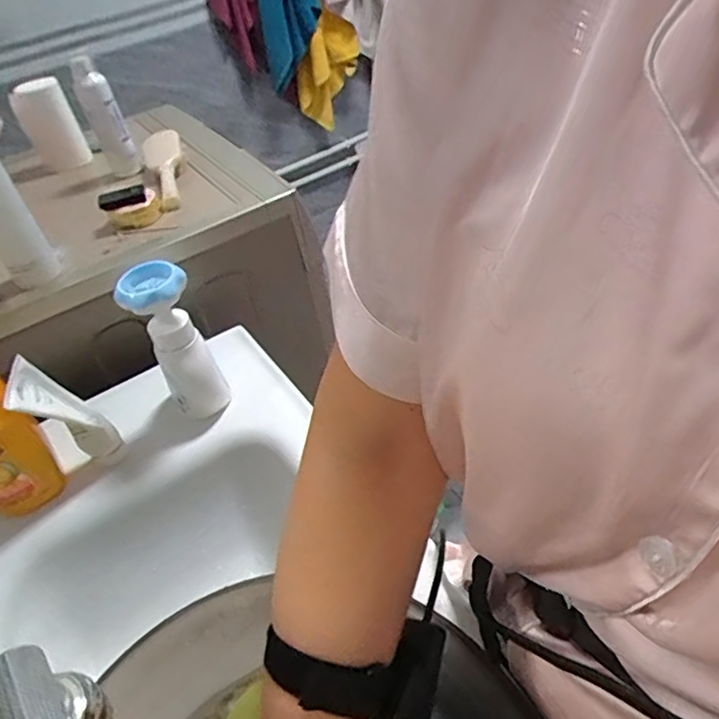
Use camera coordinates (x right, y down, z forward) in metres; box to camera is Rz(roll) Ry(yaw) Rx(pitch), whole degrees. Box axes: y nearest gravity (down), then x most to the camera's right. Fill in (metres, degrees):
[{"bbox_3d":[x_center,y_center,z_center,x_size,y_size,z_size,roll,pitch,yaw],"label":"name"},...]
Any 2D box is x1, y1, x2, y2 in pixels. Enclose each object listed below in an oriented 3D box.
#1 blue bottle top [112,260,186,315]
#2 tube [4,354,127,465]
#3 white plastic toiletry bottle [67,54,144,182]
[{"bbox_3d":[-0.217,-0.074,0.594,0.052,0.032,0.062,16,49,27],"label":"blue bottle top"},{"bbox_3d":[-0.311,0.061,0.612,0.035,0.148,0.054,-30,42,4],"label":"tube"},{"bbox_3d":[-0.386,-0.366,0.879,0.050,0.172,0.072,-24,44,-14],"label":"white plastic toiletry bottle"}]

